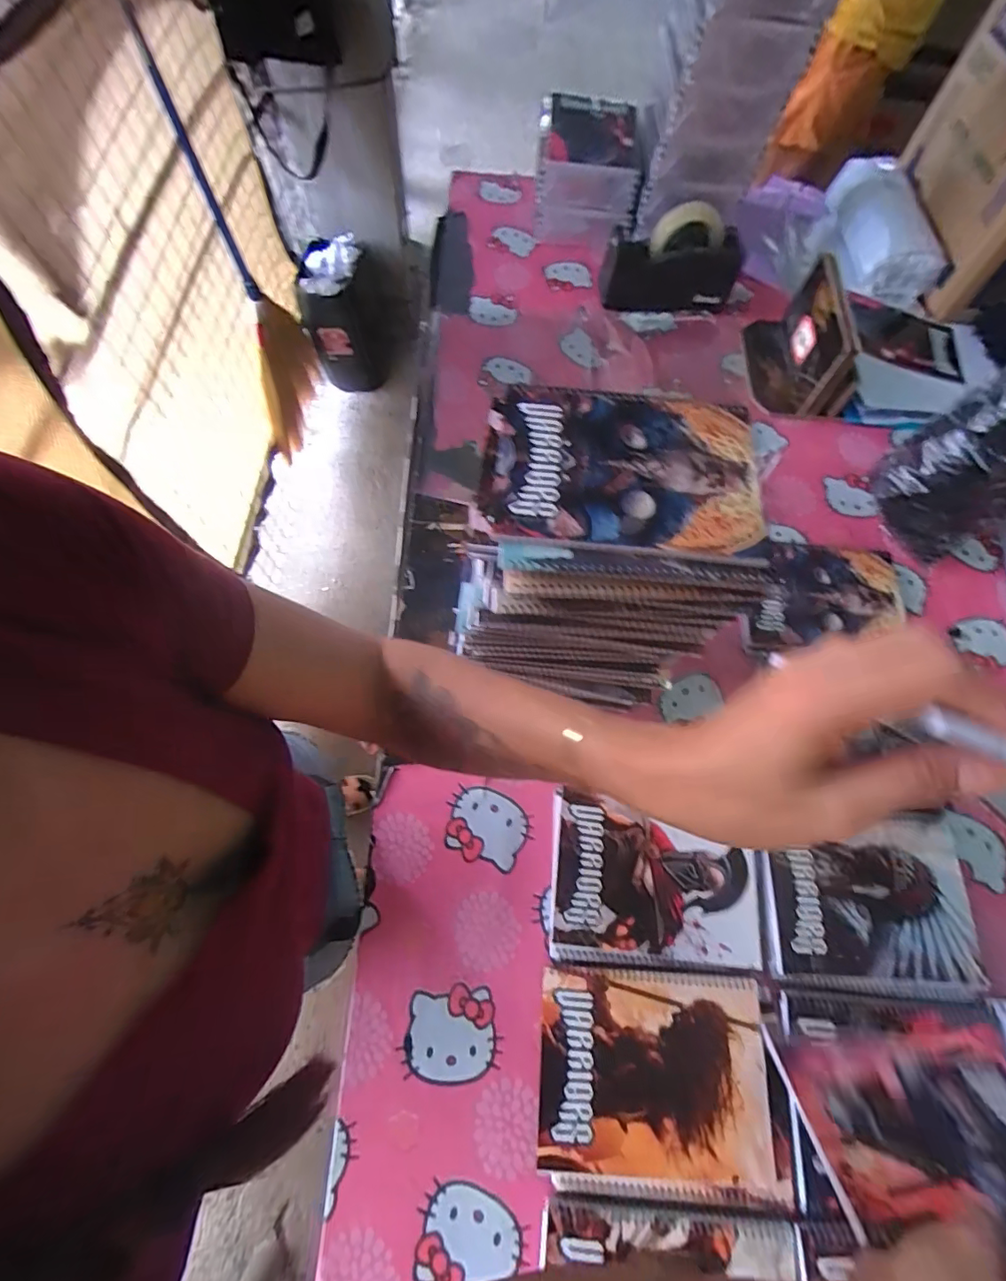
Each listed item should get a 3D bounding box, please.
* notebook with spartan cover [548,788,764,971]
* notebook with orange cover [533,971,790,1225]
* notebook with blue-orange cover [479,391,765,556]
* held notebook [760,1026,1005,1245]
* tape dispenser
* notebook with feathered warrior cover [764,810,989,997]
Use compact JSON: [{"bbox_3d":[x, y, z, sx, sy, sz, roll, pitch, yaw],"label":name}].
[{"bbox_3d":[0.149,0.240,0.527,0.197,0.022,0.142,5,67,-1],"label":"notebook with spartan cover"},{"bbox_3d":[0.134,0.380,0.458,0.202,0.015,0.159,5,69,-1],"label":"notebook with orange cover"},{"bbox_3d":[0.089,-0.130,0.403,0.201,0.011,0.140,5,67,-1],"label":"notebook with blue-orange cover"},{"bbox_3d":[0.332,0.371,0.405,0.202,0.142,0.013,3,97,4],"label":"held notebook"},{"bbox_3d":[0.258,-0.574,0.813,0.201,0.117,0.080,11,67,2],"label":"tape dispenser"},{"bbox_3d":[0.359,0.255,0.522,0.196,0.008,0.150,4,67,-1],"label":"notebook with feathered warrior cover"}]

